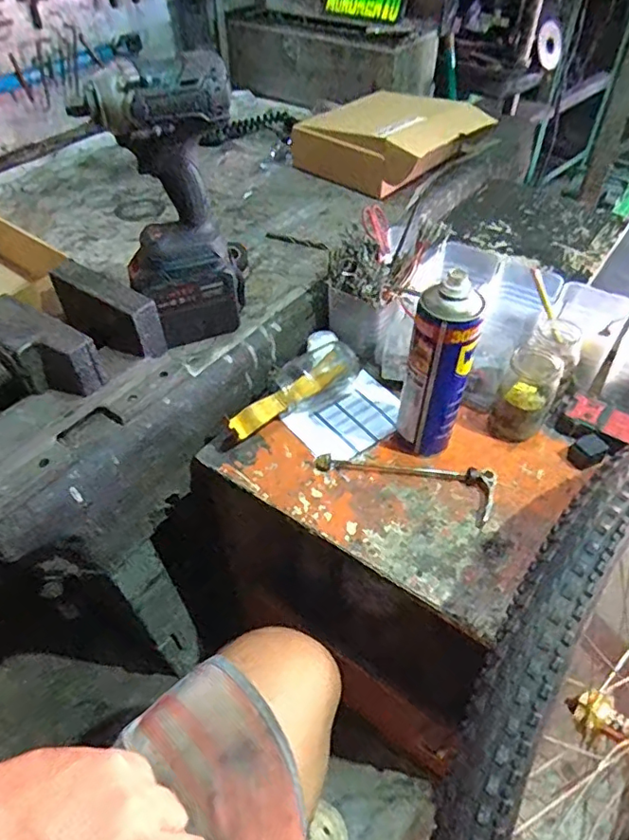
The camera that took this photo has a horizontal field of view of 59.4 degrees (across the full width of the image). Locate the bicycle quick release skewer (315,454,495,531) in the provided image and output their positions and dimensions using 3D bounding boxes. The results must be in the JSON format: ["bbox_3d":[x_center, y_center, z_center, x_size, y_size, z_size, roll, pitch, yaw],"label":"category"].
[{"bbox_3d":[0.099,0.064,0.615,0.196,0.015,0.063,13,49,12],"label":"bicycle quick release skewer"}]

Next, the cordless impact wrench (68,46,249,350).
[{"bbox_3d":[-0.150,-0.219,0.601,0.132,0.291,0.083,-32,54,-25],"label":"cordless impact wrench"}]

